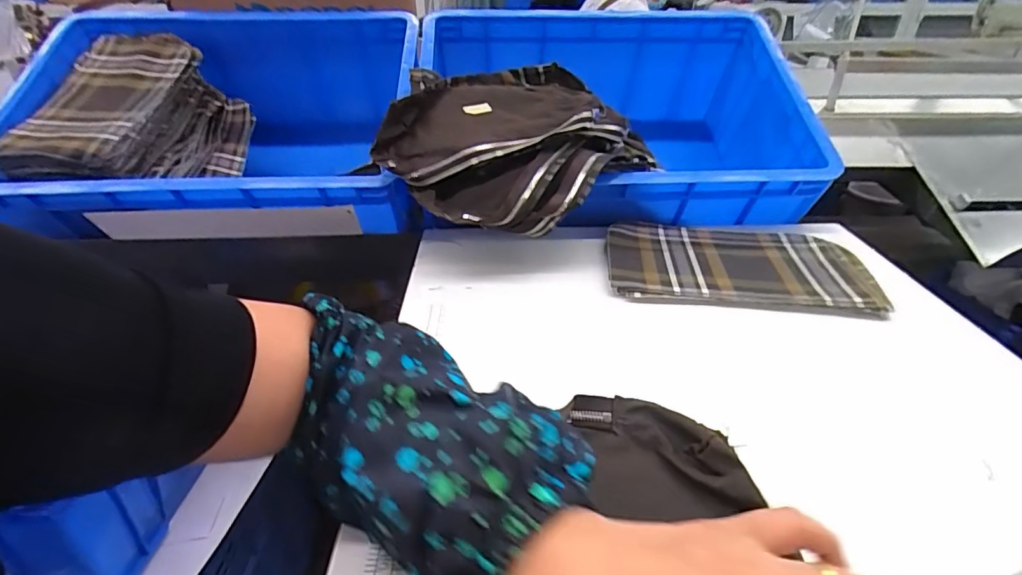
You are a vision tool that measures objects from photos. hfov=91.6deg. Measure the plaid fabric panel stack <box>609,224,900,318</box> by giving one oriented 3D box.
[{"bbox_3d":[0.242,-0.026,0.549,0.263,0.022,0.156,5,33,9],"label":"plaid fabric panel stack"}]

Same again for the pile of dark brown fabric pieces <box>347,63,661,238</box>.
[{"bbox_3d":[-0.012,-0.179,0.609,0.294,0.115,0.272,-28,41,-36],"label":"pile of dark brown fabric pieces"}]

